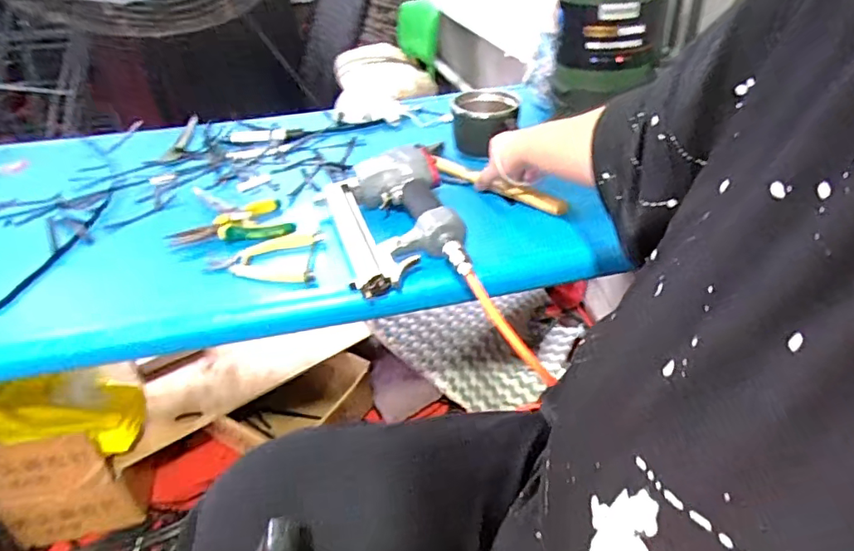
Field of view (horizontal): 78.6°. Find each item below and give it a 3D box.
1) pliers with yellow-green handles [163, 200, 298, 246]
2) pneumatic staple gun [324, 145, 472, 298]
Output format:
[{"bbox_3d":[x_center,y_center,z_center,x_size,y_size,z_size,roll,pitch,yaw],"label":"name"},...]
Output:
[{"bbox_3d":[-0.251,-0.063,0.660,0.144,0.021,0.096,-18,40,-21],"label":"pliers with yellow-green handles"},{"bbox_3d":[-0.042,-0.069,0.623,0.147,0.058,0.241,-6,37,-7],"label":"pneumatic staple gun"}]

